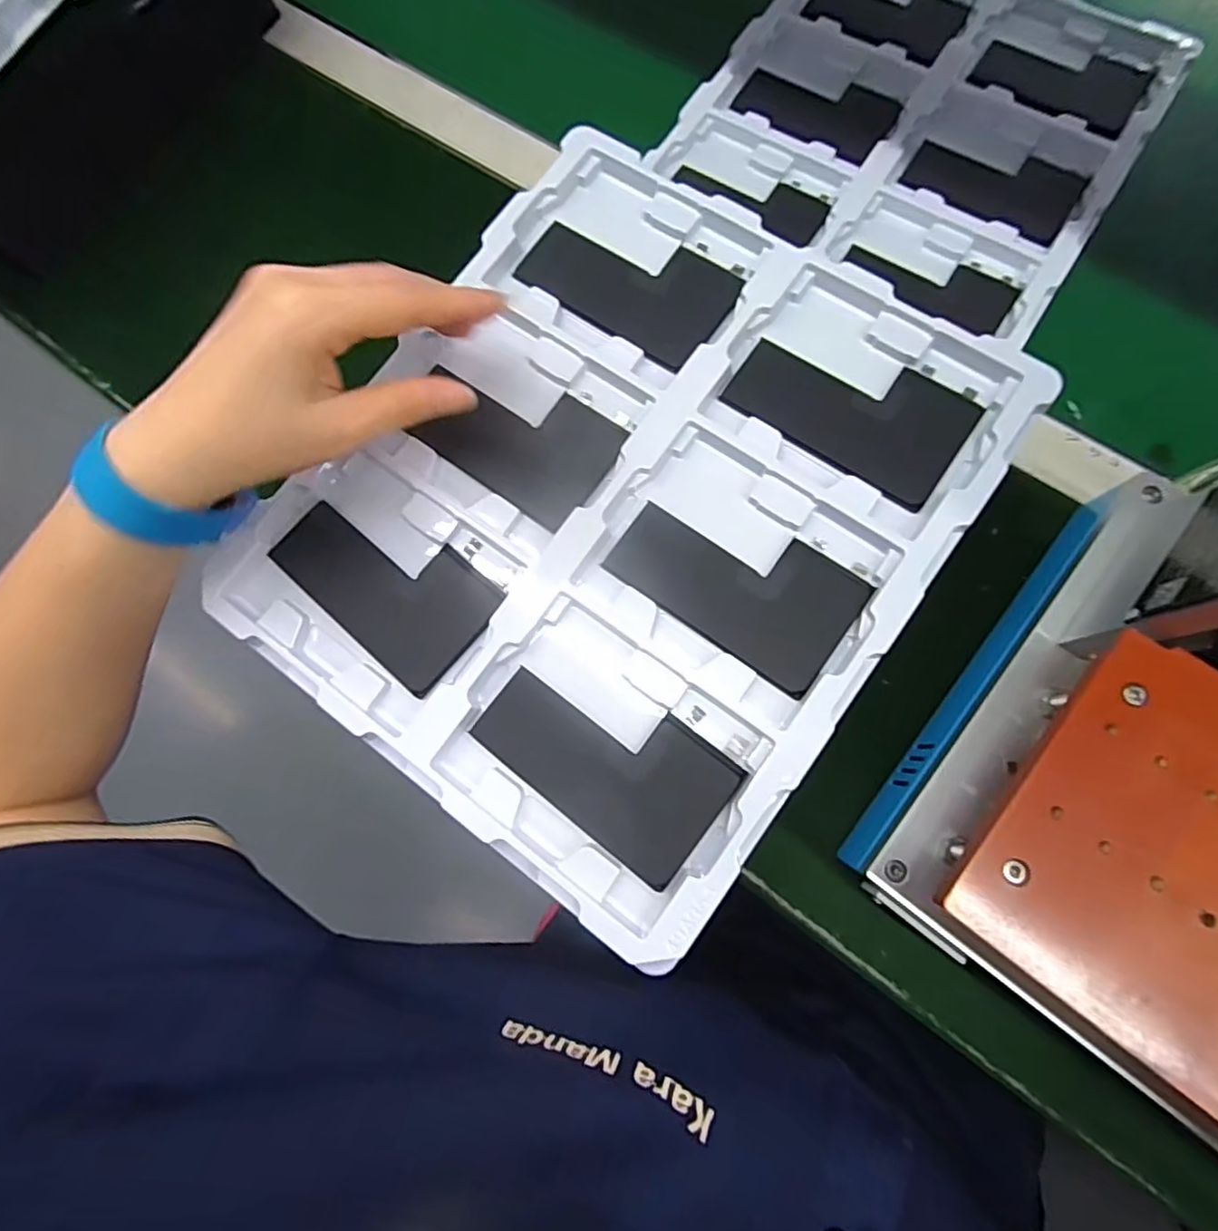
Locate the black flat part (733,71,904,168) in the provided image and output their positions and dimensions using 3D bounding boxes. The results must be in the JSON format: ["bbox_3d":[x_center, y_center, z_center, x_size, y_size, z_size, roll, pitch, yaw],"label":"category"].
[{"bbox_3d":[0.148,-0.361,0.435,0.106,0.010,0.061,33,82,6],"label":"black flat part"}]

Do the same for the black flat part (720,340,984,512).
[{"bbox_3d":[0.114,-0.099,0.291,0.107,0.004,0.062,31,82,6],"label":"black flat part"}]

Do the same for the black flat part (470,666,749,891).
[{"bbox_3d":[-0.001,0.061,0.271,0.107,0.009,0.061,37,82,7],"label":"black flat part"}]

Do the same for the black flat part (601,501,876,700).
[{"bbox_3d":[0.058,-0.017,0.281,0.106,0.009,0.061,36,82,7],"label":"black flat part"}]

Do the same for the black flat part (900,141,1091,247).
[{"bbox_3d":[0.257,-0.291,0.409,0.106,0.007,0.063,31,82,6],"label":"black flat part"}]

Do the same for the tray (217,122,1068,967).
[{"bbox_3d":[0.007,-0.056,0.288,0.267,0.026,0.309,36,82,7],"label":"tray"}]

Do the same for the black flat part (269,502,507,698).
[{"bbox_3d":[-0.107,-0.017,0.296,0.107,0.010,0.061,38,82,7],"label":"black flat part"}]

